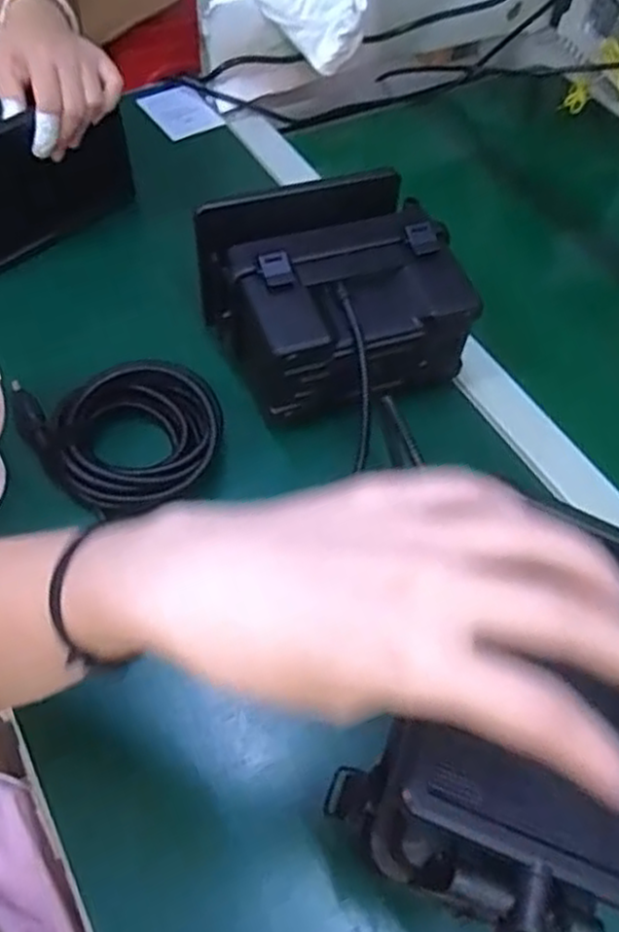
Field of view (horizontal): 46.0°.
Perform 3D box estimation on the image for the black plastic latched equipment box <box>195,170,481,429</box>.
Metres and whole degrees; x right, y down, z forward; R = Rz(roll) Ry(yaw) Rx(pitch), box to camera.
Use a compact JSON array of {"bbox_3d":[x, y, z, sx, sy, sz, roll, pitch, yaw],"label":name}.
[{"bbox_3d":[0.015,-0.129,0.558,0.178,0.093,0.149,-19,59,-16],"label":"black plastic latched equipment box"}]

